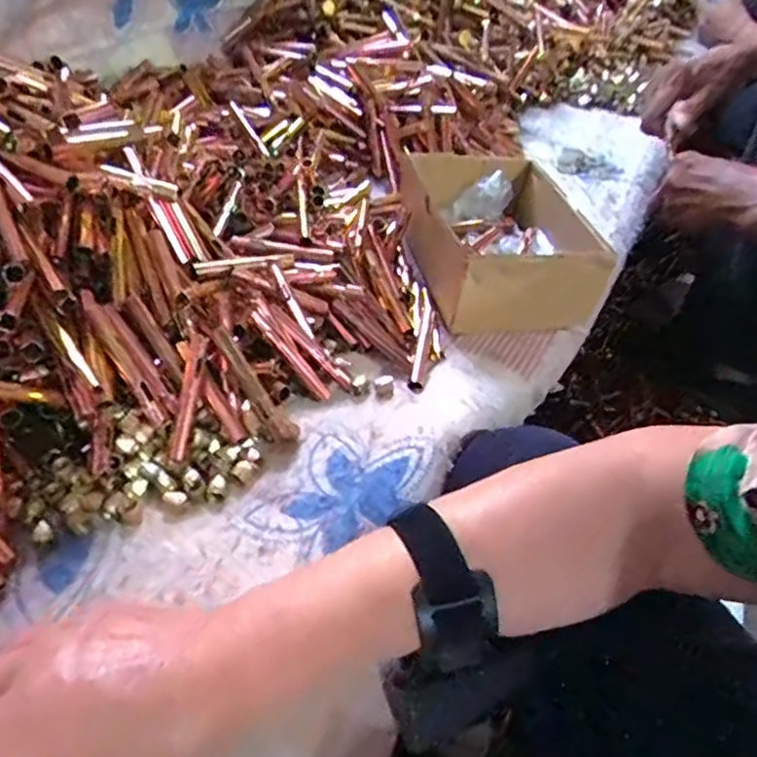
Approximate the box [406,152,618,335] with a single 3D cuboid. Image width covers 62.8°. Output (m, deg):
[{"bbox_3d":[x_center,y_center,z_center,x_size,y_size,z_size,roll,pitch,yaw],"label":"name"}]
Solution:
[{"bbox_3d":[0.107,-0.127,0.557,0.142,0.070,0.169,-4,47,-10],"label":"box"}]

